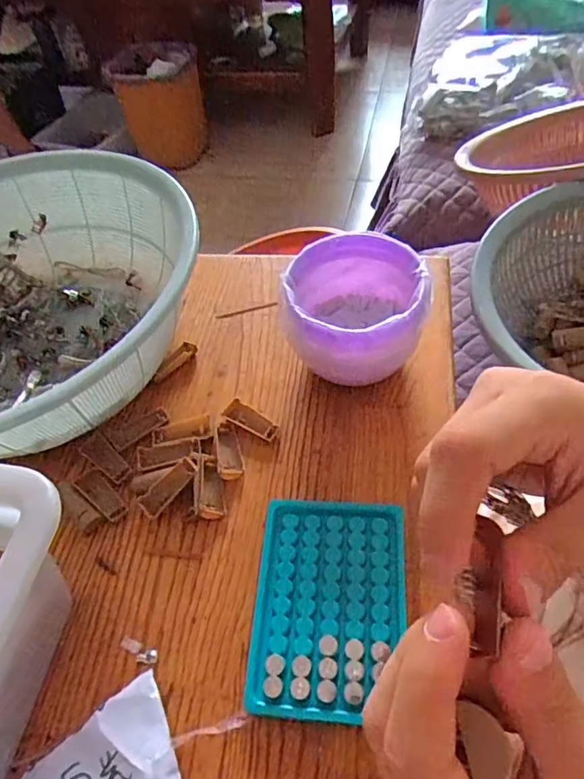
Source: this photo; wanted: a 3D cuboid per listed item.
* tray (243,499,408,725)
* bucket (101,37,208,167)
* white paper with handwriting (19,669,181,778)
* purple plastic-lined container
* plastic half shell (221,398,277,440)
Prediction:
[{"bbox_3d":[0.025,0.138,0.343,0.094,0.019,0.129,1,52,9],"label":"tray"},{"bbox_3d":[-0.383,-0.810,1.583,0.261,0.316,0.264,-12,51,-1],"label":"bucket"},{"bbox_3d":[-0.116,0.222,0.302,0.096,0.011,0.068,-25,52,-12],"label":"white paper with handwriting"},{"bbox_3d":[0.048,-0.057,0.441,0.105,0.102,0.103,0,53,0],"label":"purple plastic-lined container"},{"bbox_3d":[-0.034,0.025,0.436,0.048,0.007,0.018,23,58,24],"label":"plastic half shell"}]

